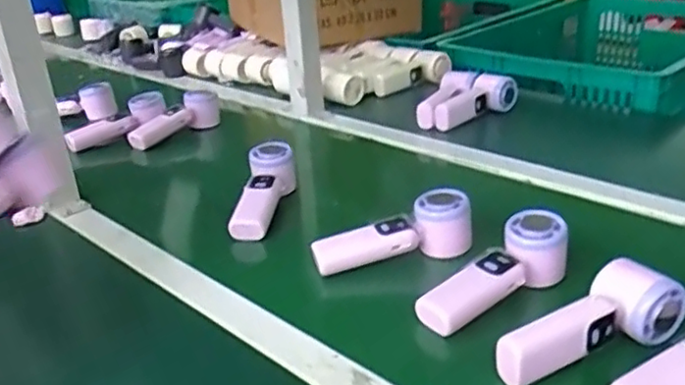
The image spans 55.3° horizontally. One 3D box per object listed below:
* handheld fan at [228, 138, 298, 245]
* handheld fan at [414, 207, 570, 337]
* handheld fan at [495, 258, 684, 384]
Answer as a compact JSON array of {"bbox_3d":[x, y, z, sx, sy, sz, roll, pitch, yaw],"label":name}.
[{"bbox_3d":[-0.100,0.000,0.804,0.054,0.047,0.155,1,42,12],"label":"handheld fan"},{"bbox_3d":[0.143,0.080,0.606,0.172,0.053,0.055,-30,33,-21],"label":"handheld fan"},{"bbox_3d":[0.194,0.102,0.526,0.172,0.054,0.047,-11,26,-21],"label":"handheld fan"}]

